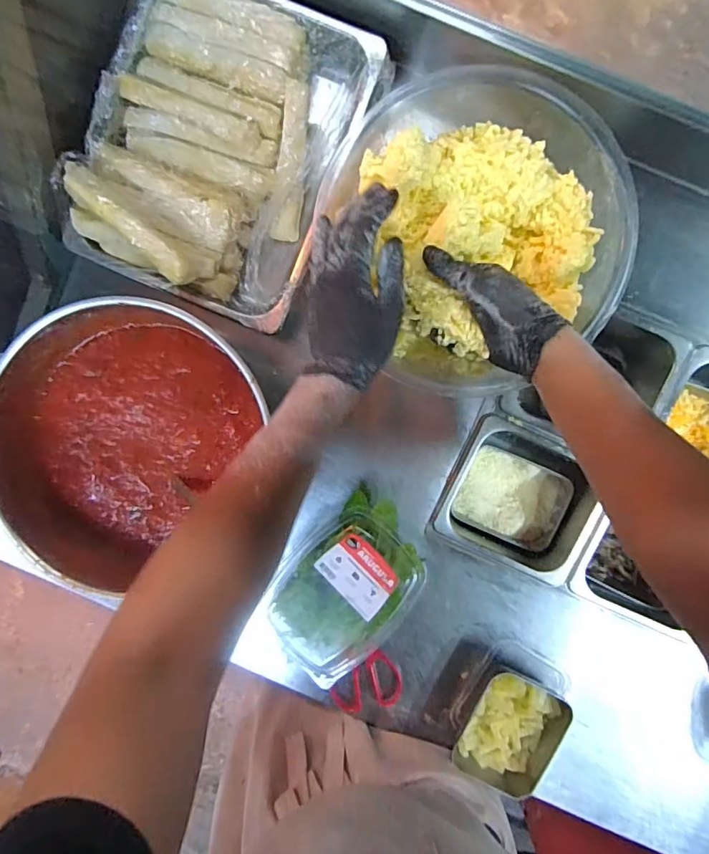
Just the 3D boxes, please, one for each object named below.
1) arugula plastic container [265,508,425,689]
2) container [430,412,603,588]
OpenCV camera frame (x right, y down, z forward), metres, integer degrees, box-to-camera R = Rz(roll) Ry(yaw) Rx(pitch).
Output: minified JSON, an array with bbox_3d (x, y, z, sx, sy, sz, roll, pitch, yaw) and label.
[{"bbox_3d":[-0.015,0.194,0.584,0.136,0.065,0.202,39,98,-1],"label":"arugula plastic container"},{"bbox_3d":[0.202,0.083,0.639,0.176,0.113,0.159,23,98,1],"label":"container"}]

